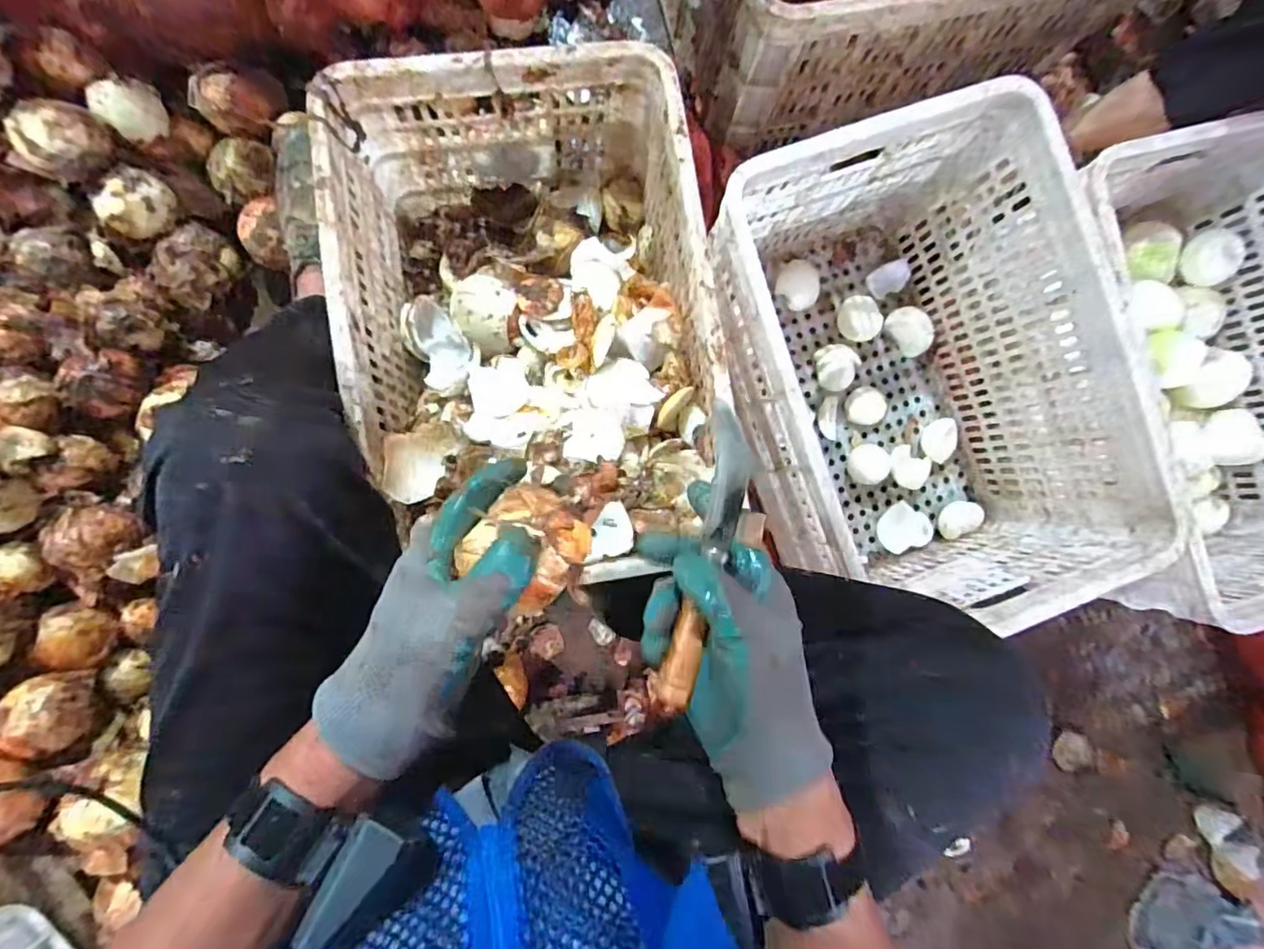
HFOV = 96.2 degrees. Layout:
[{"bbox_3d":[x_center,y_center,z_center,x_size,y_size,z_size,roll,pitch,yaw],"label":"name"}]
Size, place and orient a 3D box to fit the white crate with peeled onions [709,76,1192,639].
[{"bbox_3d":[0.325,-0.104,0.706,0.377,0.299,0.513,-19,89,-5],"label":"white crate with peeled onions"}]

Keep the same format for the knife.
[{"bbox_3d":[0.051,0.053,0.390,0.033,0.015,0.212,16,78,-4],"label":"knife"}]

